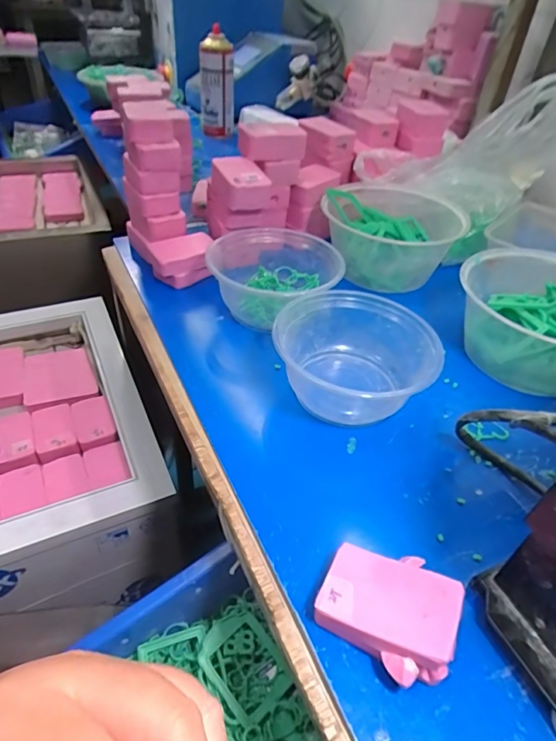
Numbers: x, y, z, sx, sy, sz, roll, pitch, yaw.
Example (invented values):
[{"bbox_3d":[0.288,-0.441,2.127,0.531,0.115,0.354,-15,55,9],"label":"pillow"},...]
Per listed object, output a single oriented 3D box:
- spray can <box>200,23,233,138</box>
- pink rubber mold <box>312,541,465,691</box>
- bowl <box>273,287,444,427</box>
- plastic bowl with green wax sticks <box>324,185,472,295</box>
[{"bbox_3d":[-0.121,-0.559,0.932,0.066,0.169,0.054,2,42,-5],"label":"spray can"},{"bbox_3d":[0.060,0.132,0.263,0.070,0.034,0.059,20,43,15],"label":"pink rubber mold"},{"bbox_3d":[0.064,-0.012,0.409,0.136,0.060,0.113,1,42,-6],"label":"bowl"},{"bbox_3d":[0.136,-0.167,0.576,0.157,0.070,0.146,3,42,-3],"label":"plastic bowl with green wax sticks"}]

